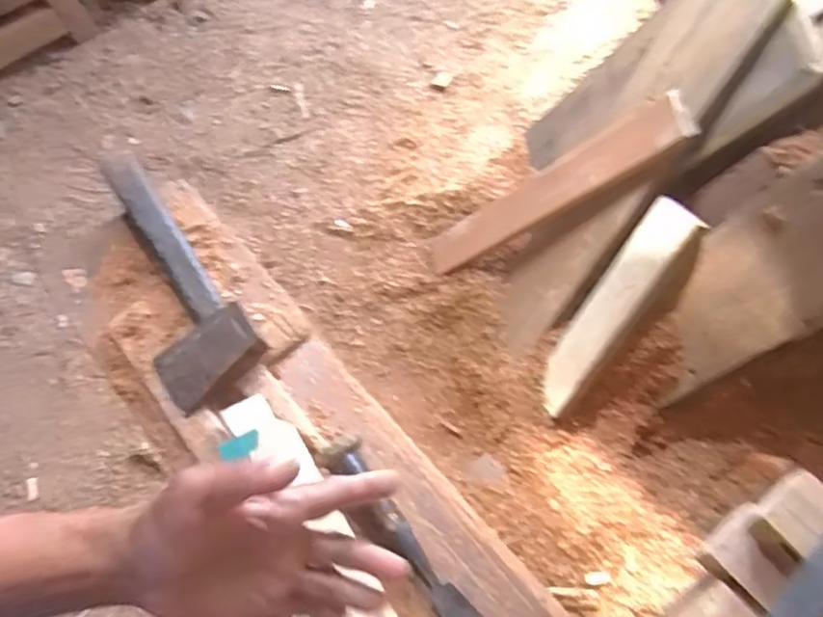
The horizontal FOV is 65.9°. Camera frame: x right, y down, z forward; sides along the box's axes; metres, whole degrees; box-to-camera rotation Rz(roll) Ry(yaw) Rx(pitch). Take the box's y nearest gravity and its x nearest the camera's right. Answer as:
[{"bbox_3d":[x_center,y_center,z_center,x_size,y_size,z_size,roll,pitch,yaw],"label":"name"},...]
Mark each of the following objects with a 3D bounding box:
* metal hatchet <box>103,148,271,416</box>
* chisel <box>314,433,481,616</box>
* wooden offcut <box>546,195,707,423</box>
[{"bbox_3d":[-0.276,-0.042,0.699,0.106,0.048,0.320,-32,67,-12],"label":"metal hatchet"},{"bbox_3d":[-0.002,0.221,0.574,0.042,0.035,0.241,-34,68,-13],"label":"chisel"},{"bbox_3d":[0.350,0.008,1.117,0.094,0.057,0.422,36,116,15],"label":"wooden offcut"}]

